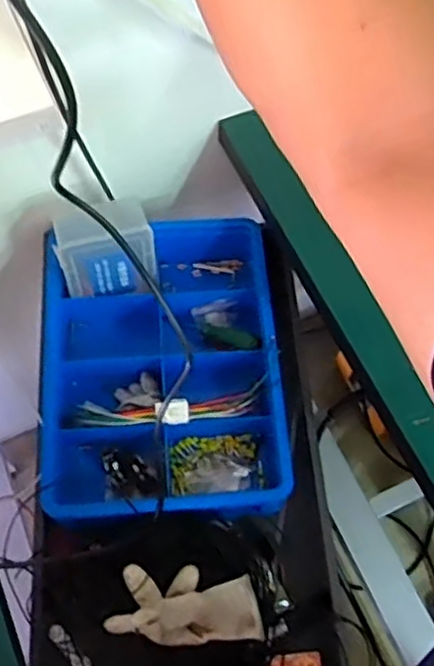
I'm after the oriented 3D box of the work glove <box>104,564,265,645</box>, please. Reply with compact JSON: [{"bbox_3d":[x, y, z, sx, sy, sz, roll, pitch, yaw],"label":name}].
[{"bbox_3d":[-0.032,0.304,0.747,0.166,0.060,0.076,10,65,-13],"label":"work glove"}]

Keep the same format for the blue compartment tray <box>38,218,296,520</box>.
[{"bbox_3d":[-0.078,0.044,0.924,0.305,0.125,0.417,-5,66,-5],"label":"blue compartment tray"}]

